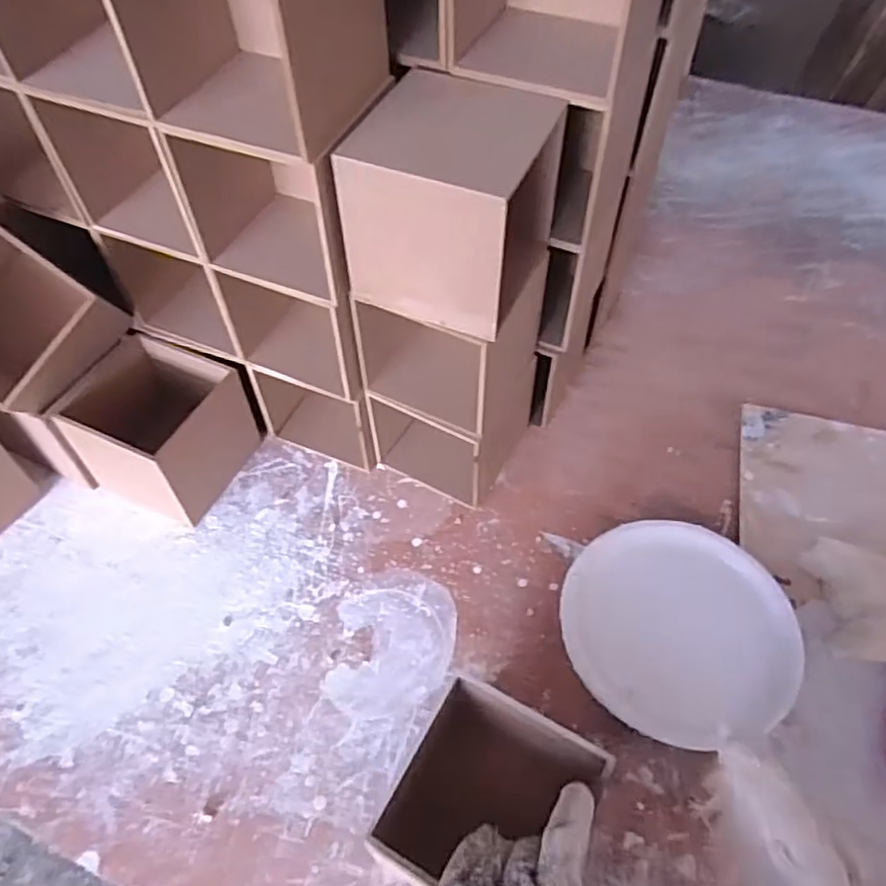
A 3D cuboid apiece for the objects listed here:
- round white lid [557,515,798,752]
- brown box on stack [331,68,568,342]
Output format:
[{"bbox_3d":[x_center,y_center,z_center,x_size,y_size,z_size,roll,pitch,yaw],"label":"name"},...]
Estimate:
[{"bbox_3d":[0.177,0.137,0.511,0.163,0.012,0.165,-1,54,1],"label":"round white lid"},{"bbox_3d":[0.007,-0.156,0.446,0.107,0.104,0.109,19,57,15],"label":"brown box on stack"}]

